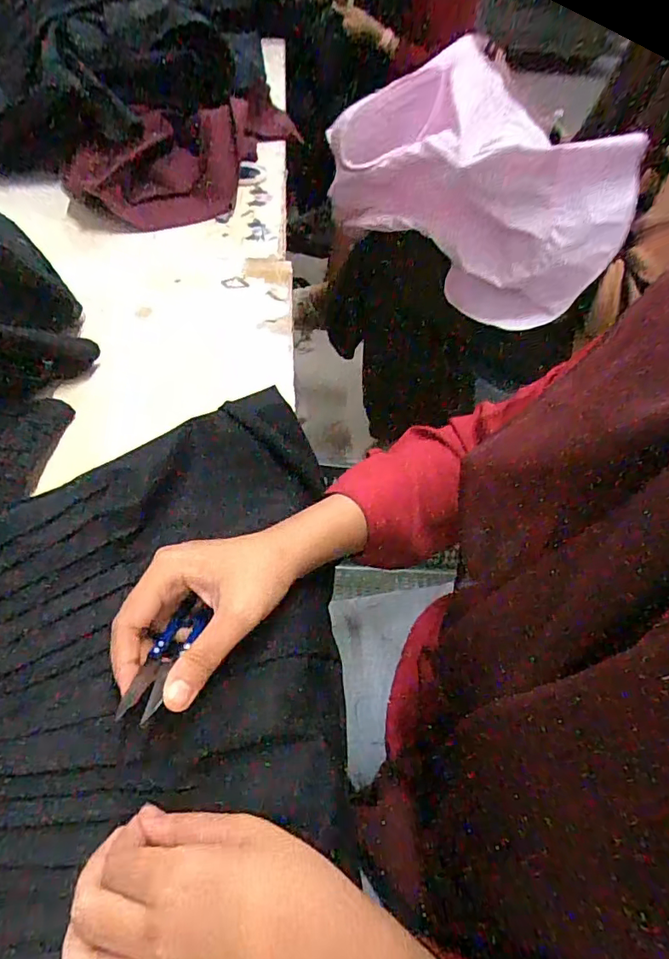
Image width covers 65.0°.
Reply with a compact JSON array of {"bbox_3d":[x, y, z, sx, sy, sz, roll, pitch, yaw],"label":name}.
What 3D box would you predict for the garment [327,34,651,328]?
[{"bbox_3d":[0.172,-0.421,0.749,0.215,0.247,0.466,-14,52,-15],"label":"garment"}]

